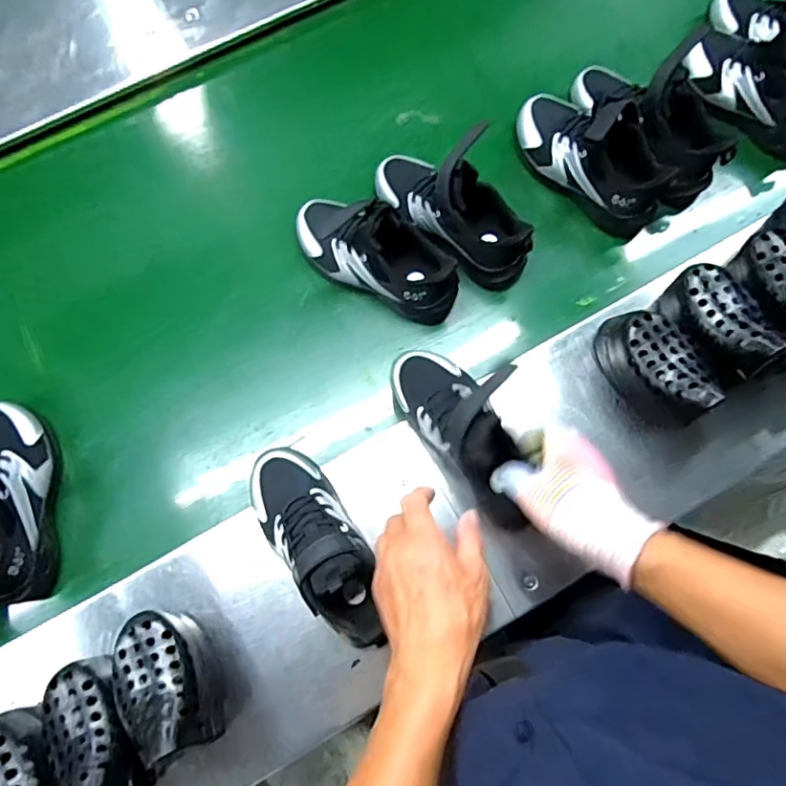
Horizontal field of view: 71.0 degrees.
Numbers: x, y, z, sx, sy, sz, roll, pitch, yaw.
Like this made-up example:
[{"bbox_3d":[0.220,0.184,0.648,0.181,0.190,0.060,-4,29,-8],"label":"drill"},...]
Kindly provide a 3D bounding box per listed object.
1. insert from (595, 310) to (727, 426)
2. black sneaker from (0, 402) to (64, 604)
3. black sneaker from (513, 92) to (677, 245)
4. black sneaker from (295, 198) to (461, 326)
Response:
[{"bbox_3d":[0.271,-0.029,0.576,0.069,0.111,0.130,-29,79,-7],"label":"insert"},{"bbox_3d":[-0.415,0.111,0.573,0.094,0.102,0.211,-12,77,-3],"label":"black sneaker"},{"bbox_3d":[0.241,-0.293,0.654,0.082,0.119,0.210,-44,81,-9],"label":"black sneaker"},{"bbox_3d":[-0.018,-0.169,0.634,0.209,0.110,0.088,27,78,6],"label":"black sneaker"}]

